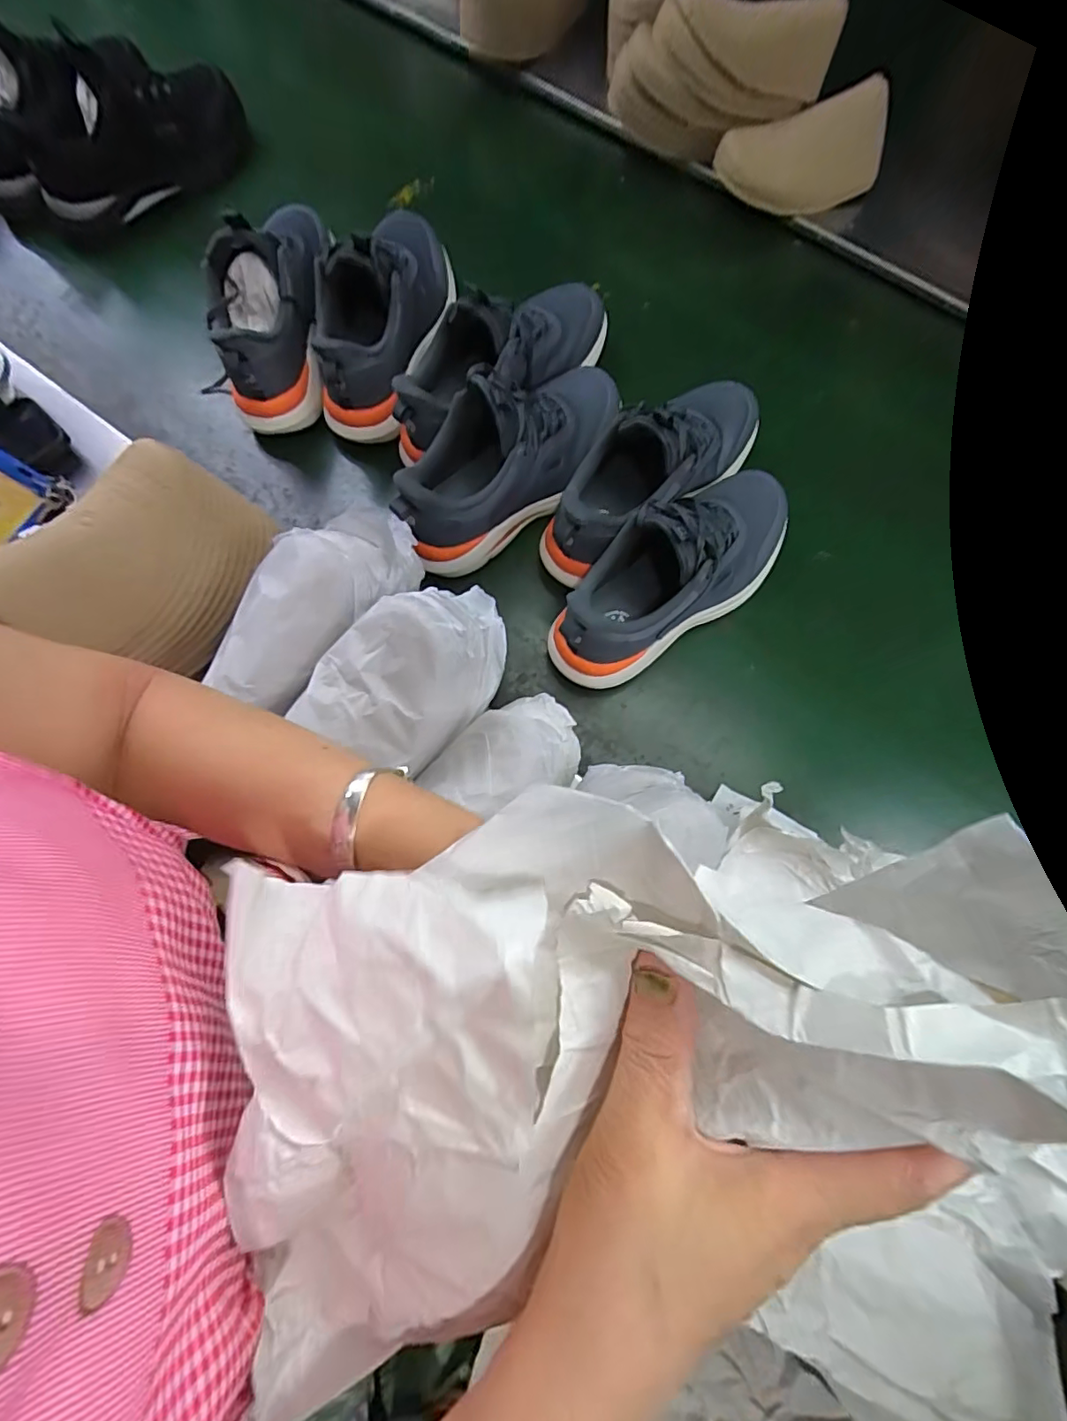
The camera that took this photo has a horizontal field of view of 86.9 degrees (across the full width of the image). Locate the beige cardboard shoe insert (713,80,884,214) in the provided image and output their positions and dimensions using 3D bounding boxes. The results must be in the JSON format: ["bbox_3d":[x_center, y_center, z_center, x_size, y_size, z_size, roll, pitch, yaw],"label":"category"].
[{"bbox_3d":[0.327,-0.672,0.681,0.197,0.095,0.062,-11,74,-3],"label":"beige cardboard shoe insert"}]

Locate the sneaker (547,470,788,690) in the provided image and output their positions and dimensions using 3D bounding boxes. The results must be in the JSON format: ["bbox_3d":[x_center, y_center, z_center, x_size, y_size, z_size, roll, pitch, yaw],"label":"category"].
[{"bbox_3d":[0.146,-0.142,0.547,0.290,0.142,0.097,-34,77,-9],"label":"sneaker"}]

